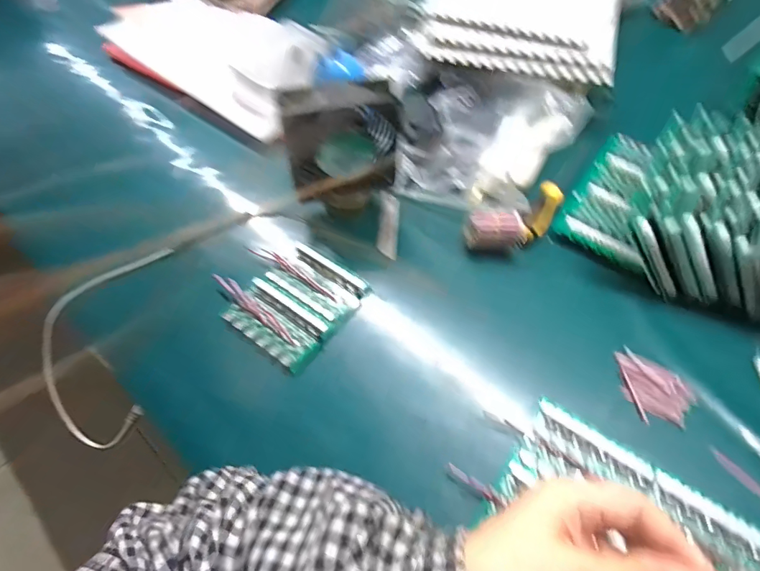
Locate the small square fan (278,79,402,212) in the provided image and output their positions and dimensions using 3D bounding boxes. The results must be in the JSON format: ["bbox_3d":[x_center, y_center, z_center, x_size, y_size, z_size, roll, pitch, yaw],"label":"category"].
[{"bbox_3d":[-0.035,-0.147,0.466,0.125,0.140,0.045,-17,59,-7],"label":"small square fan"}]

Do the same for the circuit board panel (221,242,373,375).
[{"bbox_3d":[-0.084,0.018,0.452,0.102,0.021,0.123,31,65,20],"label":"circuit board panel"}]

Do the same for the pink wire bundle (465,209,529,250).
[{"bbox_3d":[0.129,-0.063,0.467,0.063,0.035,0.034,5,59,6],"label":"pink wire bundle"}]

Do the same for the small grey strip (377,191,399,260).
[{"bbox_3d":[0.011,-0.075,0.520,0.023,0.004,0.094,6,62,-2],"label":"small grey strip"}]

